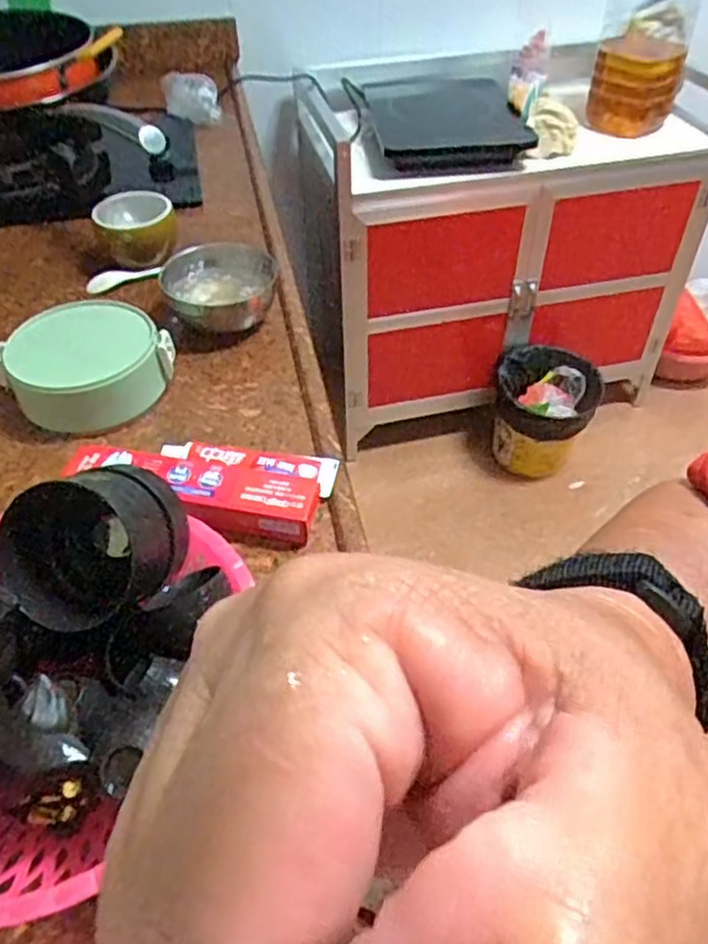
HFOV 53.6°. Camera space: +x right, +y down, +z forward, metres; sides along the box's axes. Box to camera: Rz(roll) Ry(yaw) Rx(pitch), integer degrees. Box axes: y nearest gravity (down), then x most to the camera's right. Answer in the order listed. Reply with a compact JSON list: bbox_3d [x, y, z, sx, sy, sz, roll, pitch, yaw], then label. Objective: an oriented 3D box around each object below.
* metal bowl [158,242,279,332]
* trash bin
[{"bbox_3d":[-0.145,-0.200,0.783,0.123,0.056,0.122,-1,47,1],"label":"metal bowl"},{"bbox_3d":[0.410,-0.118,1.538,0.215,0.247,0.197,16,49,15],"label":"trash bin"}]

